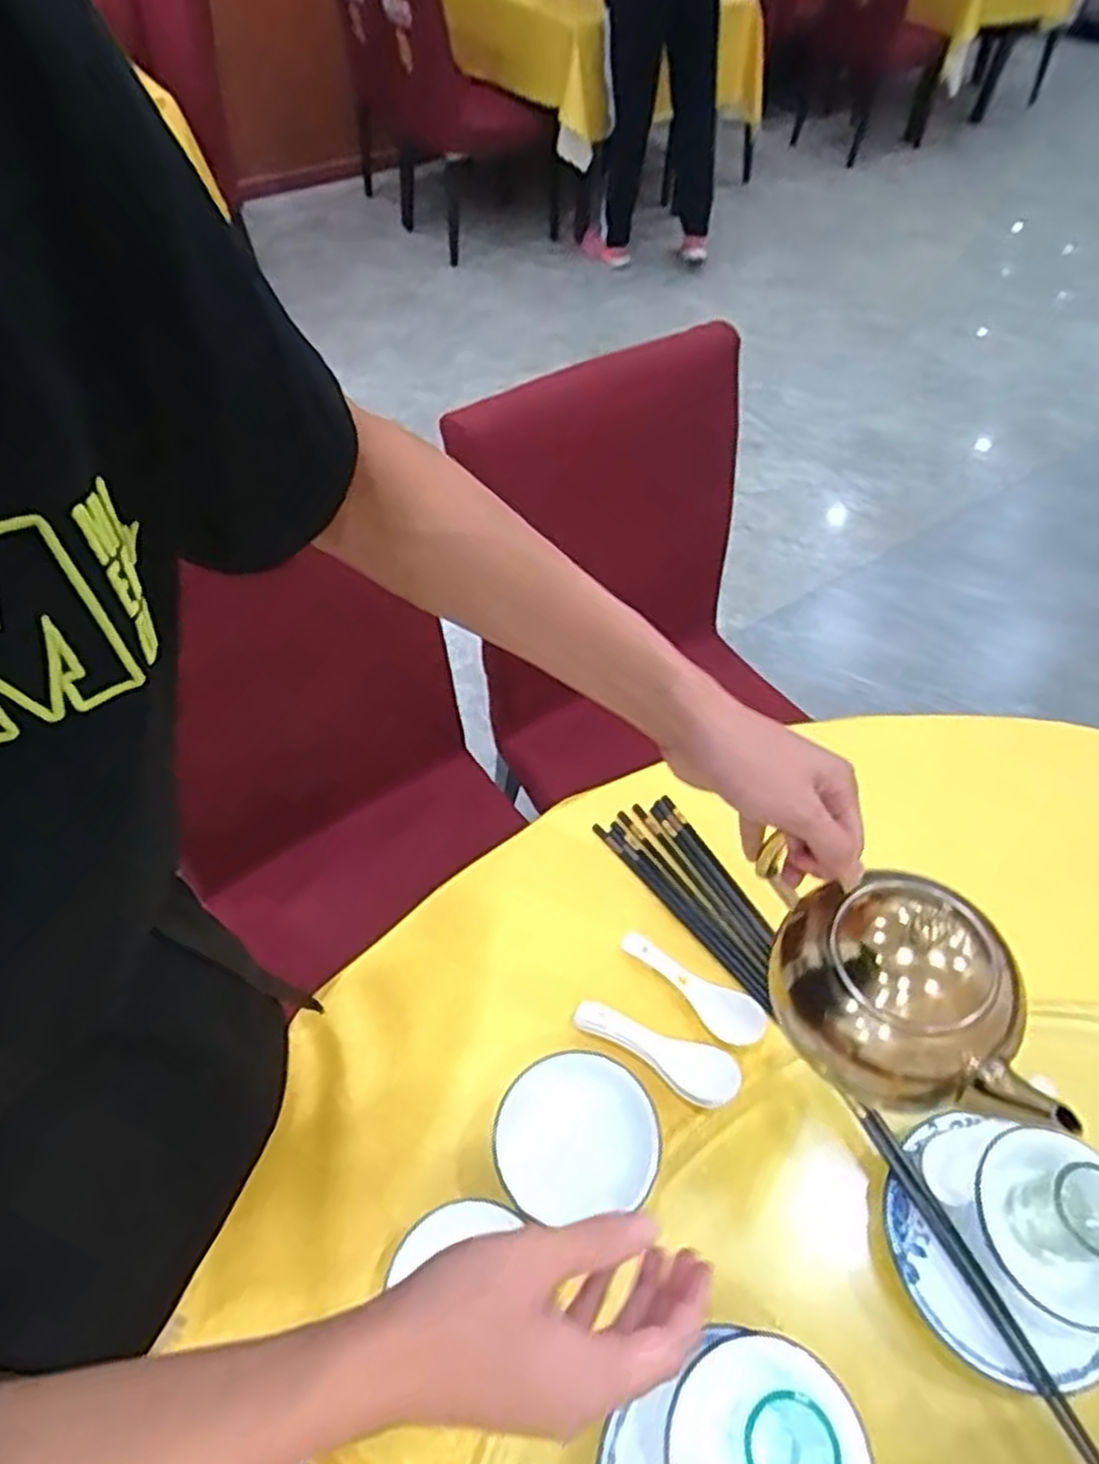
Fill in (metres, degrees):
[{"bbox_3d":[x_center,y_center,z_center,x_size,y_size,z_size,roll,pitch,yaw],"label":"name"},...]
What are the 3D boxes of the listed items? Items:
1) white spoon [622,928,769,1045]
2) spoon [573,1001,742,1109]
[{"bbox_3d":[0.125,0.219,0.684,0.135,0.023,0.042,37,61,23],"label":"white spoon"},{"bbox_3d":[0.084,0.265,0.639,0.137,0.025,0.041,18,55,12],"label":"spoon"}]

